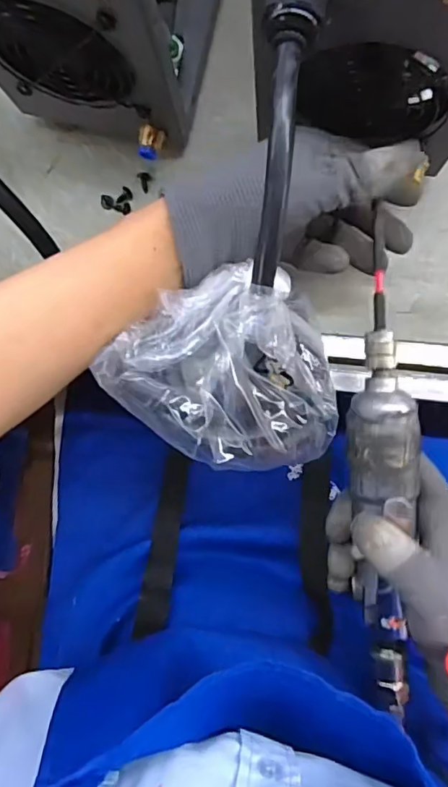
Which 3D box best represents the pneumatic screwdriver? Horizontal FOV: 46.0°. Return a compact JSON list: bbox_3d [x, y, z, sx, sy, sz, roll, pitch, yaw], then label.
[{"bbox_3d":[0.096,0.070,0.306,0.039,0.033,0.260,-2,95,5],"label":"pneumatic screwdriver"}]

